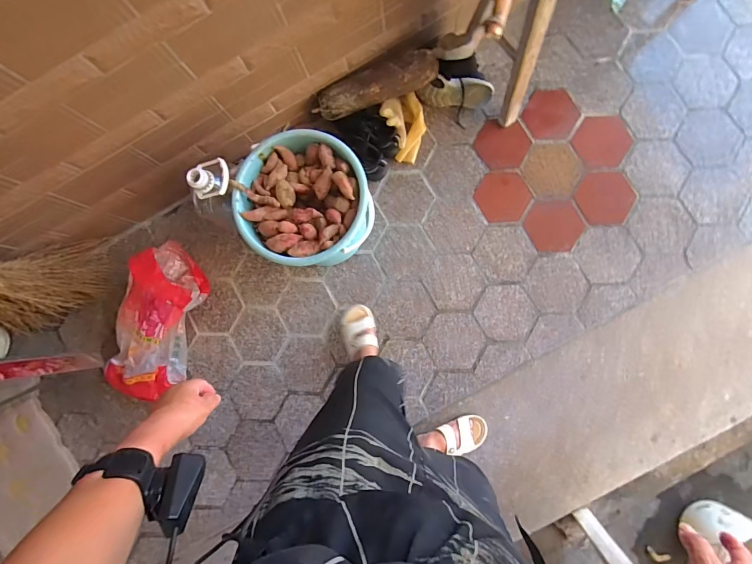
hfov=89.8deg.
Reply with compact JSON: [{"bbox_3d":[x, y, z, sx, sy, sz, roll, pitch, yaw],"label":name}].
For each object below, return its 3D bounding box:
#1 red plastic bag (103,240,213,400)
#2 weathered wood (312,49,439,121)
[{"bbox_3d":[-0.680,0.126,1.155,0.224,0.193,0.466,22,85,7],"label":"red plastic bag"},{"bbox_3d":[-0.002,-0.605,1.128,0.368,0.090,0.113,-17,84,4],"label":"weathered wood"}]

